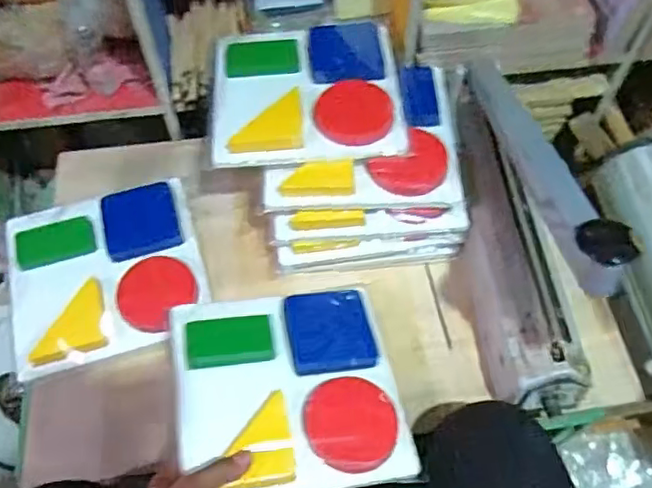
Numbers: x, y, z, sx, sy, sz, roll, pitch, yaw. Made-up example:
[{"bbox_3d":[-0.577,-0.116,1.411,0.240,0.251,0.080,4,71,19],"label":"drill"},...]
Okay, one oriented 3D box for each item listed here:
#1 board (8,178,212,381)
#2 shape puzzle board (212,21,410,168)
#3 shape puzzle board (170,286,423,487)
[{"bbox_3d":[-0.240,0.030,0.667,0.200,0.018,0.191,-16,61,-9],"label":"board"},{"bbox_3d":[-0.023,-0.170,0.681,0.203,0.027,0.195,-4,60,-2],"label":"shape puzzle board"},{"bbox_3d":[-0.035,0.129,0.567,0.201,0.020,0.199,-5,53,-11],"label":"shape puzzle board"}]

